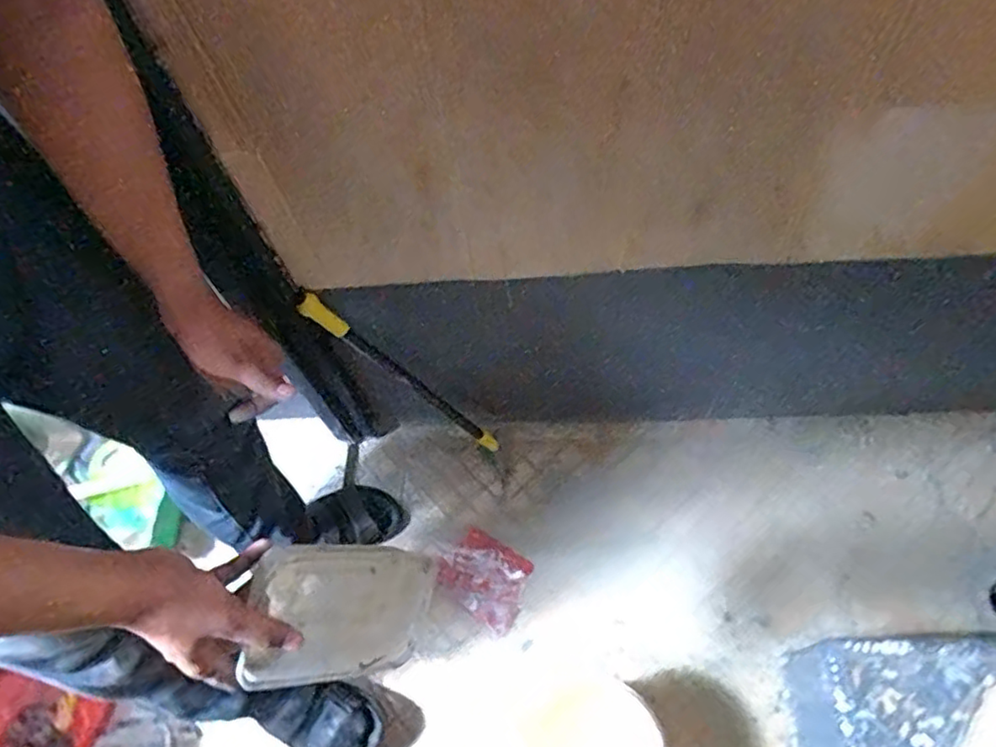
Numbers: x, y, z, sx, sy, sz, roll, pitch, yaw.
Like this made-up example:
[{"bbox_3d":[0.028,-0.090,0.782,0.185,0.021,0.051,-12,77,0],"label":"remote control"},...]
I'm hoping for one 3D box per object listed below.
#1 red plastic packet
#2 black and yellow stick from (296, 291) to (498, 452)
[{"bbox_3d":[-0.024,0.373,1.159,0.166,0.012,0.137,30,67,19],"label":"red plastic packet"},{"bbox_3d":[-0.144,0.015,1.052,0.033,0.483,0.035,-9,55,35],"label":"black and yellow stick"}]

